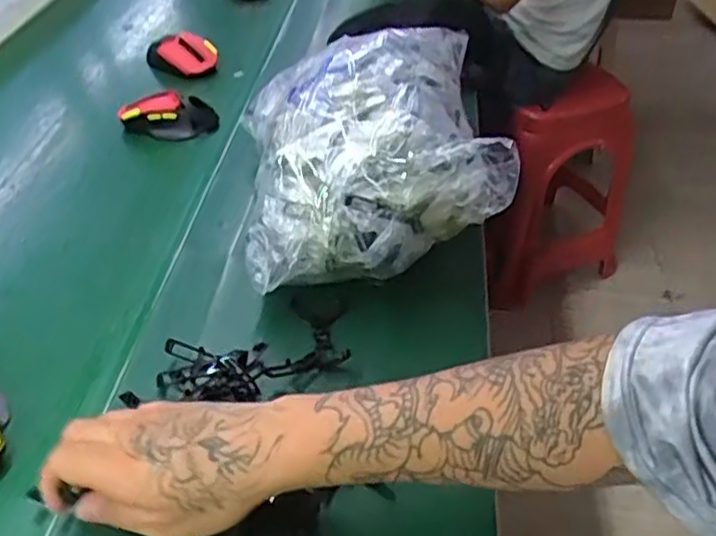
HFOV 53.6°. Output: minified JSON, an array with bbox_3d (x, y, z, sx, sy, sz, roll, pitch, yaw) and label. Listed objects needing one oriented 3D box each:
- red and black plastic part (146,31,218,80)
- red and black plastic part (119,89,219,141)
[{"bbox_3d":[-0.242,-0.296,0.983,0.105,0.045,0.061,33,49,28],"label":"red and black plastic part"},{"bbox_3d":[-0.229,-0.186,0.858,0.112,0.048,0.032,-5,41,-8],"label":"red and black plastic part"}]

